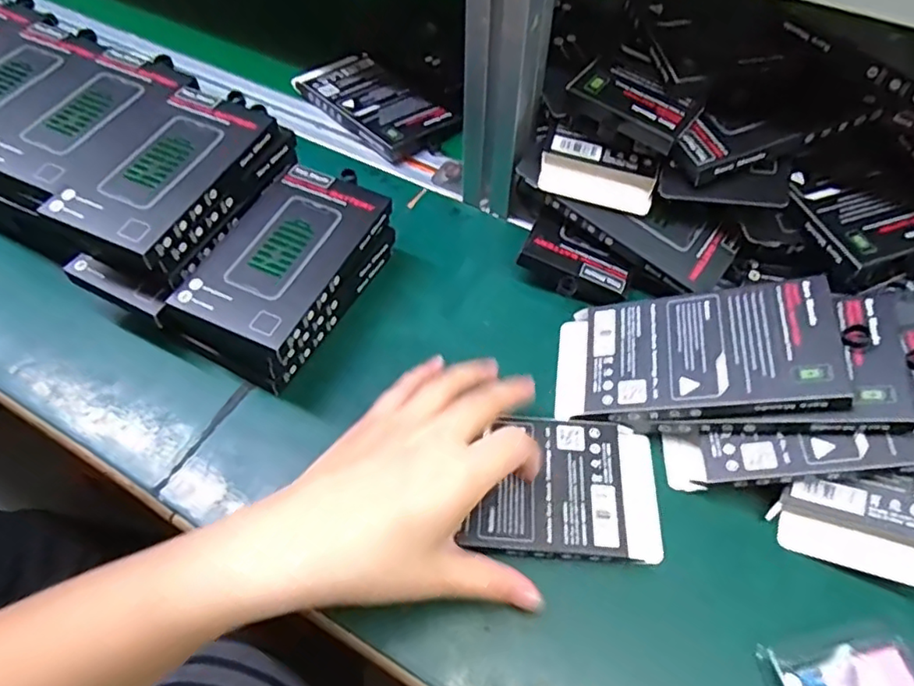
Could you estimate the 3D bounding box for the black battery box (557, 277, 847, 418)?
[{"bbox_3d":[0.133,0.005,0.349,0.151,0.007,0.077,-7,55,26],"label":"black battery box"}]

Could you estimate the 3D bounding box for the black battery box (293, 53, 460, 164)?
[{"bbox_3d":[-0.072,-0.212,0.535,0.074,0.020,0.149,-37,63,-24],"label":"black battery box"}]

